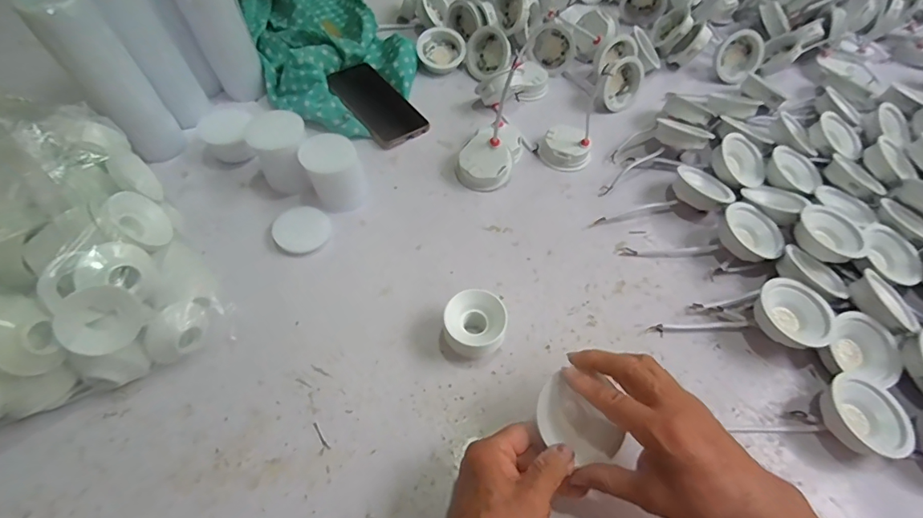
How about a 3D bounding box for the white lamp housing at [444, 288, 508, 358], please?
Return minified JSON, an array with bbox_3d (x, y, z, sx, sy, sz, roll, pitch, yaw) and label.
[{"bbox_3d":[0.012,0.065,0.435,0.057,0.045,0.057,-3,56,-4],"label":"white lamp housing"}]

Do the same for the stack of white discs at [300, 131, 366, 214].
[{"bbox_3d":[-0.143,-0.099,0.521,0.063,0.061,0.057,-18,59,-14],"label":"stack of white discs"}]

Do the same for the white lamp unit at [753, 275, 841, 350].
[{"bbox_3d":[0.324,0.059,0.459,0.070,0.039,0.070,1,56,-2],"label":"white lamp unit"}]

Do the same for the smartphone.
[{"bbox_3d":[-0.118,-0.218,0.635,0.077,0.010,0.162,-33,64,-22],"label":"smartphone"}]

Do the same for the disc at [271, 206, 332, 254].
[{"bbox_3d":[-0.177,-0.033,0.512,0.058,0.012,0.054,1,56,-2],"label":"disc"}]

